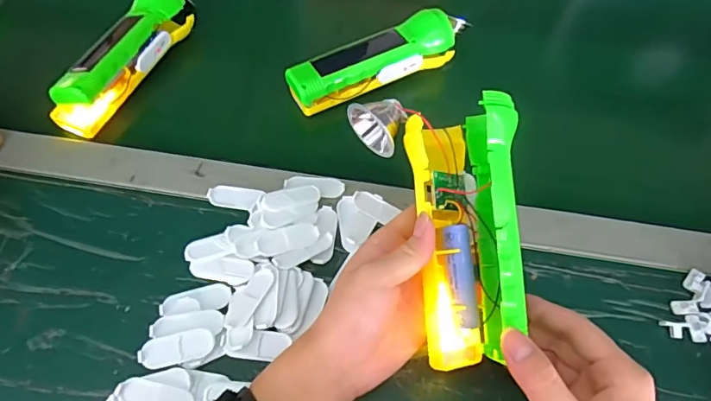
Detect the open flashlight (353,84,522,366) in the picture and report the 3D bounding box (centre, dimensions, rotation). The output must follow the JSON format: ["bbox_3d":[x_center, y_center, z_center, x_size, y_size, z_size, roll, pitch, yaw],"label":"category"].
[{"bbox_3d":[0.067,0.011,0.315,0.086,0.066,0.177,-9,75,-9],"label":"open flashlight"}]

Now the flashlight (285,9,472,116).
[{"bbox_3d":[0.022,-0.138,0.473,0.185,0.043,0.046,-19,61,-14],"label":"flashlight"}]

